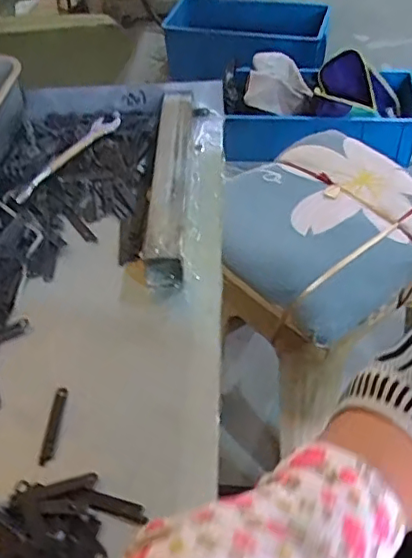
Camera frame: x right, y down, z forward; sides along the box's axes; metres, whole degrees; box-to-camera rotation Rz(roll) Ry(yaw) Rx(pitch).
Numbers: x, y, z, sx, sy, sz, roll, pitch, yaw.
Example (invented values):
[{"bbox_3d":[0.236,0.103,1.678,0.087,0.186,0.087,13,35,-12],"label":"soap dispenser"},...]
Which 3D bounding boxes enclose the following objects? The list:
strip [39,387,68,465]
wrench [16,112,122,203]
[{"bbox_3d":[-0.096,0.091,0.376,0.008,0.004,0.053,1,47,3],"label":"strip"},{"bbox_3d":[-0.126,-0.119,0.567,0.024,0.009,0.150,21,51,21],"label":"wrench"}]

